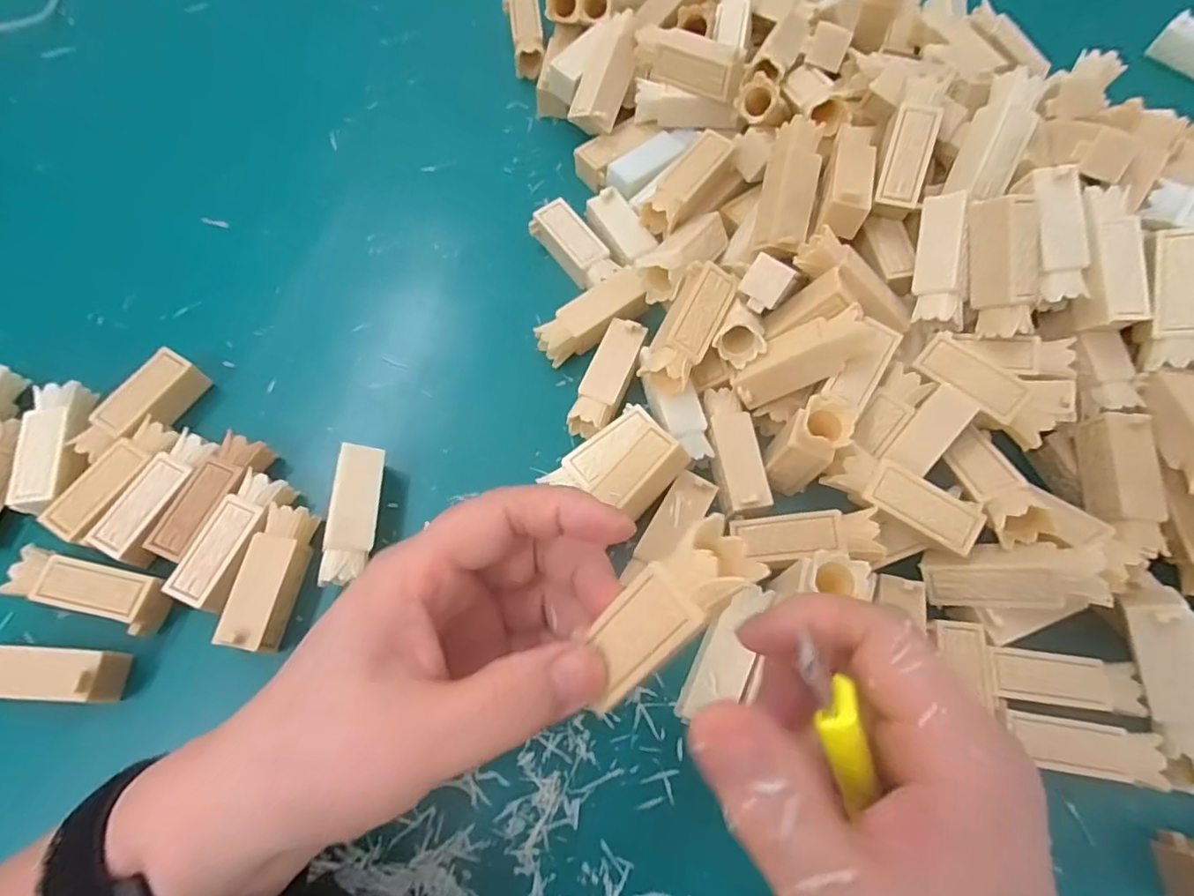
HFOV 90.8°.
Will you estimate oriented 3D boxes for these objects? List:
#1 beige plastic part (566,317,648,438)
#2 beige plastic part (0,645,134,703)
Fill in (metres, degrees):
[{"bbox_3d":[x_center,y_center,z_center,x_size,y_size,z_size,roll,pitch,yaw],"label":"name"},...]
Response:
[{"bbox_3d":[0.006,-0.034,0.296,0.021,0.018,0.060,23,71,8],"label":"beige plastic part"},{"bbox_3d":[-0.228,0.091,0.239,0.059,0.022,0.019,3,69,1],"label":"beige plastic part"}]

